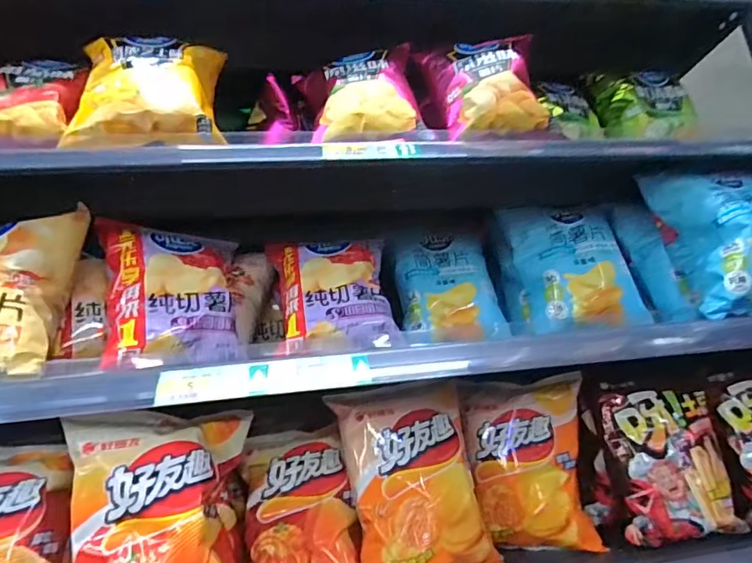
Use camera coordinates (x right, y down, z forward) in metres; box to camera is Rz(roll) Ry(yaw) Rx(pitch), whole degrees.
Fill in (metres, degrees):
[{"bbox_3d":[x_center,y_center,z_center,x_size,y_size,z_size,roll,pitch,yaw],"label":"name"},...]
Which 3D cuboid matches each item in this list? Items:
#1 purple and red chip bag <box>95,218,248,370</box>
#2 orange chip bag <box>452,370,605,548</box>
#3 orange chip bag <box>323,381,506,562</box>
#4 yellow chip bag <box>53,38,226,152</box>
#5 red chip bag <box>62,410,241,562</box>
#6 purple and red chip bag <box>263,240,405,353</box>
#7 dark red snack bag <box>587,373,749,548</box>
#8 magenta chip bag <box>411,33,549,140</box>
[{"bbox_3d":[-0.236,0.007,0.582,0.152,0.207,0.060,-1,-33,-24],"label":"purple and red chip bag"},{"bbox_3d":[0.193,0.228,0.634,0.146,0.195,0.048,-10,-15,15],"label":"orange chip bag"},{"bbox_3d":[0.046,0.228,0.567,0.153,0.210,0.074,-1,-15,-22],"label":"orange chip bag"},{"bbox_3d":[-0.252,-0.214,0.558,0.152,0.150,0.067,-1,-15,-20],"label":"yellow chip bag"},{"bbox_3d":[-0.196,0.224,0.451,0.147,0.204,0.052,-2,-15,-17],"label":"red chip bag"},{"bbox_3d":[-0.055,0.014,0.632,0.151,0.191,0.055,-7,-39,-6],"label":"purple and red chip bag"},{"bbox_3d":[0.366,0.210,0.622,0.142,0.186,0.060,-6,-14,-3],"label":"dark red snack bag"},{"bbox_3d":[0.135,-0.245,0.631,0.143,0.148,0.074,-8,-14,7],"label":"magenta chip bag"}]

